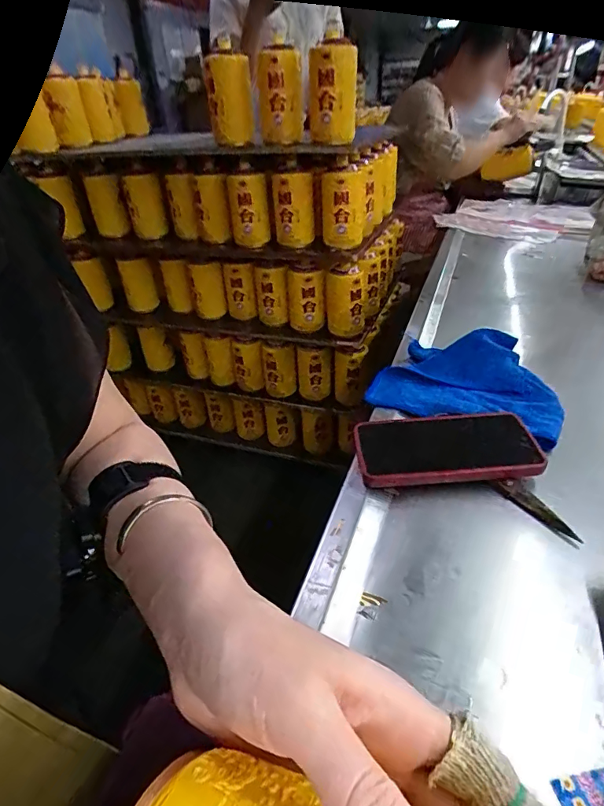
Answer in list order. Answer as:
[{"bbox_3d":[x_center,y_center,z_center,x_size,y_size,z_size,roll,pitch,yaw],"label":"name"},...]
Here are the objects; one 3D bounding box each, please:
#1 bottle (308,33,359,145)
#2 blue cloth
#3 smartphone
[{"bbox_3d":[0.054,-0.552,0.805,0.080,0.155,0.078,-1,35,2],"label":"bottle"},{"bbox_3d":[0.189,-0.031,0.534,0.206,0.033,0.178,8,35,16],"label":"blue cloth"},{"bbox_3d":[0.136,0.040,0.440,0.166,0.018,0.092,-2,33,2],"label":"smartphone"}]

